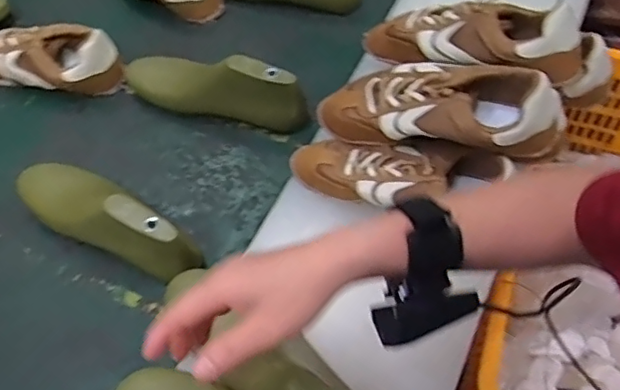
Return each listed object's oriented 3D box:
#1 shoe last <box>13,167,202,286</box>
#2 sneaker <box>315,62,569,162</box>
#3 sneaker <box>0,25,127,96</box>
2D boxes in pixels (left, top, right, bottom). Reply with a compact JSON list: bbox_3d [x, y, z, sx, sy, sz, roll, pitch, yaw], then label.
[{"bbox_3d":[-0.230,0.019,0.662,0.246,0.092,0.084,29,62,20],"label":"shoe last"},{"bbox_3d":[0.128,-0.086,0.608,0.254,0.085,0.095,6,56,22],"label":"sneaker"},{"bbox_3d":[-0.379,-0.194,0.821,0.239,0.077,0.083,14,58,11],"label":"sneaker"}]

